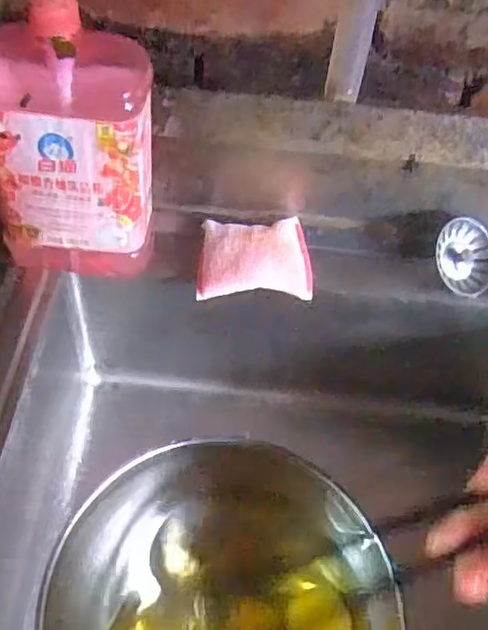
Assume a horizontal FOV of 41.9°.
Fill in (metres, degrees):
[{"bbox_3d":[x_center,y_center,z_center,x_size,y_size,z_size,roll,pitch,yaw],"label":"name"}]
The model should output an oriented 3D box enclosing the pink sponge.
[{"bbox_3d":[0.011,-0.058,0.623,0.107,0.022,0.092,1,53,-3],"label":"pink sponge"}]

